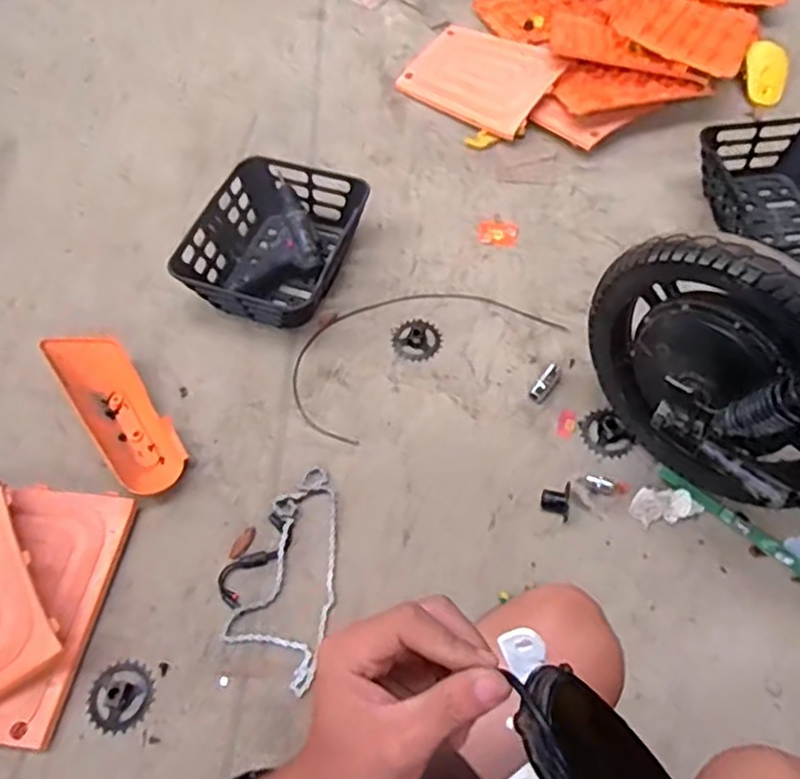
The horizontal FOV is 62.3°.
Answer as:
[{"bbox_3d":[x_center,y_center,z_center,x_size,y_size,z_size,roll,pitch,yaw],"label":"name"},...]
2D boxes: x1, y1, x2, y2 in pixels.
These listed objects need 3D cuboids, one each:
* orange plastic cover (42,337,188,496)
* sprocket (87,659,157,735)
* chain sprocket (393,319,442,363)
[{"bbox_3d":[-0.455,0.032,1.062,0.114,0.063,0.317,-34,64,-17],"label":"orange plastic cover"},{"bbox_3d":[-0.364,0.401,0.864,0.081,0.009,0.085,-1,59,2],"label":"sprocket"},{"bbox_3d":[0.031,-0.085,1.148,0.084,0.006,0.086,-1,59,2],"label":"chain sprocket"}]

